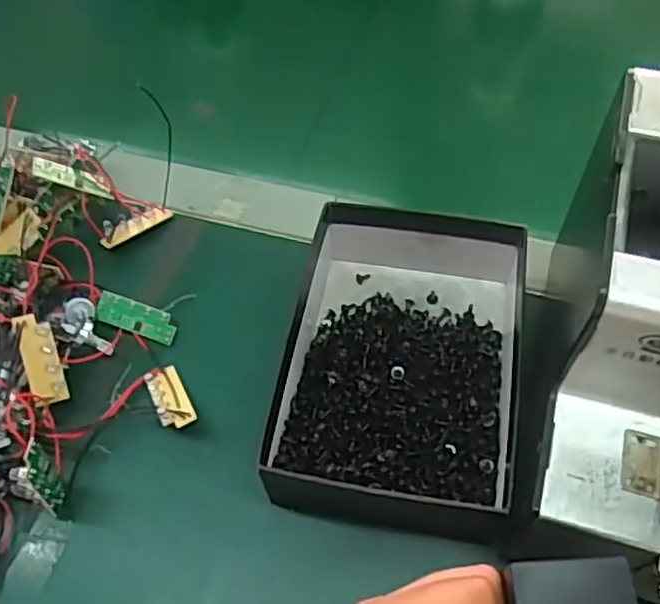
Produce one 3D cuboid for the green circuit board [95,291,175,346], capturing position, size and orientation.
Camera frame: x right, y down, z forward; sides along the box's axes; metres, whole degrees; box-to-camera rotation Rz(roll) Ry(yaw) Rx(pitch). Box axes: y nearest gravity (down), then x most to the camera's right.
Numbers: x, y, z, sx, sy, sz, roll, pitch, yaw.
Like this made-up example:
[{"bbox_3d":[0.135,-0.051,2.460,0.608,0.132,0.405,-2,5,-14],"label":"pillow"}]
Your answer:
[{"bbox_3d":[-0.113,0.010,0.390,0.047,0.007,0.018,23,61,0],"label":"green circuit board"}]

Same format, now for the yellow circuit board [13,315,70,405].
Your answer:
[{"bbox_3d":[-0.151,0.030,0.353,0.017,0.004,0.047,-15,90,-37],"label":"yellow circuit board"}]

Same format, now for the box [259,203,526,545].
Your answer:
[{"bbox_3d":[0.037,0.026,0.355,0.122,0.049,0.174,8,58,8],"label":"box"}]

